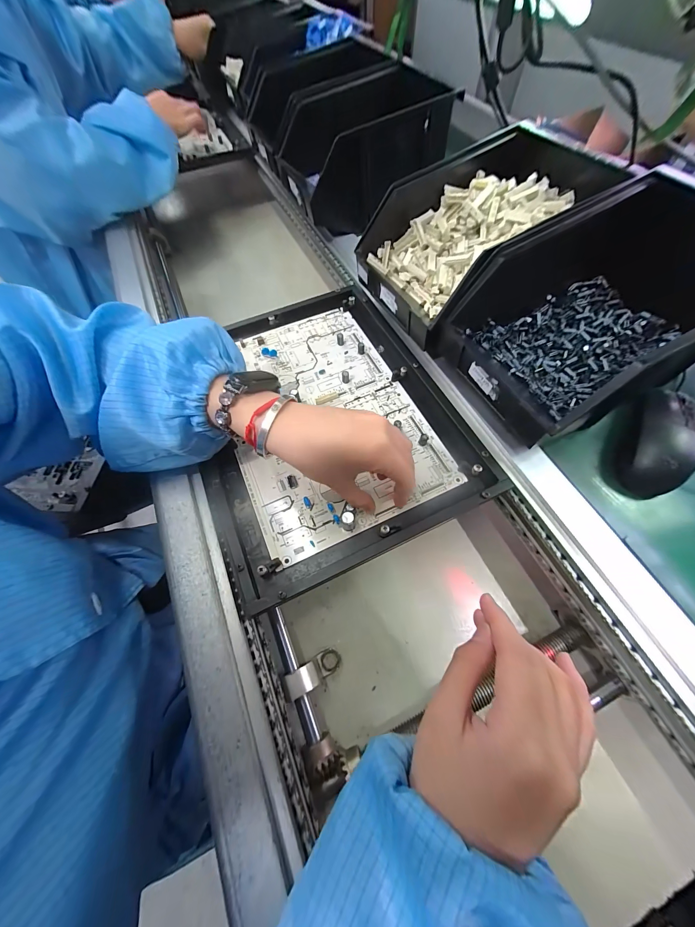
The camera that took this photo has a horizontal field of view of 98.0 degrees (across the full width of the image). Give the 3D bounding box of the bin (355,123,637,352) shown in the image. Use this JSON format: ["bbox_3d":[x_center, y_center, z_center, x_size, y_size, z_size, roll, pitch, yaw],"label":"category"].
[{"bbox_3d":[0.136,-0.237,0.344,0.218,0.146,0.143,-28,65,-12],"label":"bin"}]

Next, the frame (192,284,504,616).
[{"bbox_3d":[-0.034,-0.062,0.330,0.268,0.012,0.336,-22,65,-12],"label":"frame"}]

